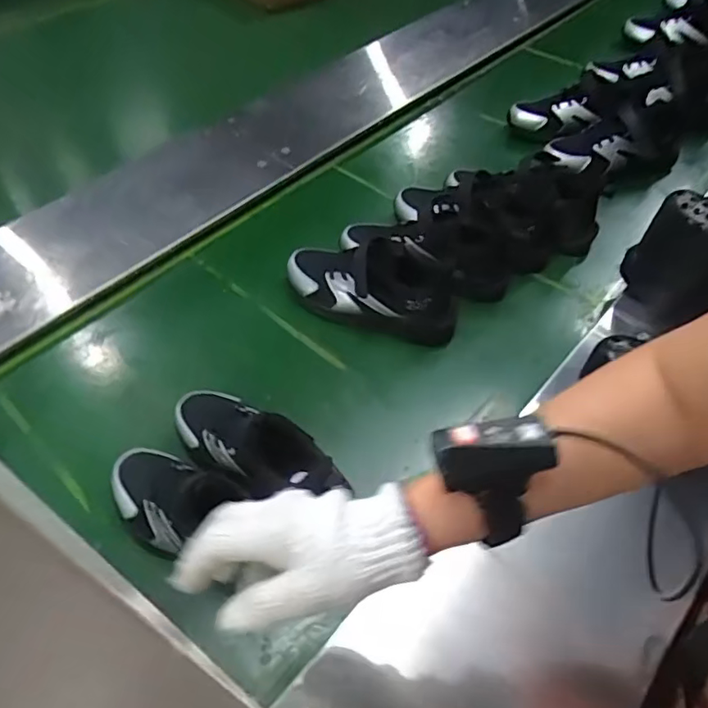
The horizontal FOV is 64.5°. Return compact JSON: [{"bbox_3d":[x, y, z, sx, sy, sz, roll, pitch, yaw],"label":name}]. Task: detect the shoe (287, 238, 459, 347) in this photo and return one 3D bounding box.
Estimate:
[{"bbox_3d":[0.018,-0.095,0.778,0.255,0.113,0.087,26,55,20],"label":"shoe"}]

